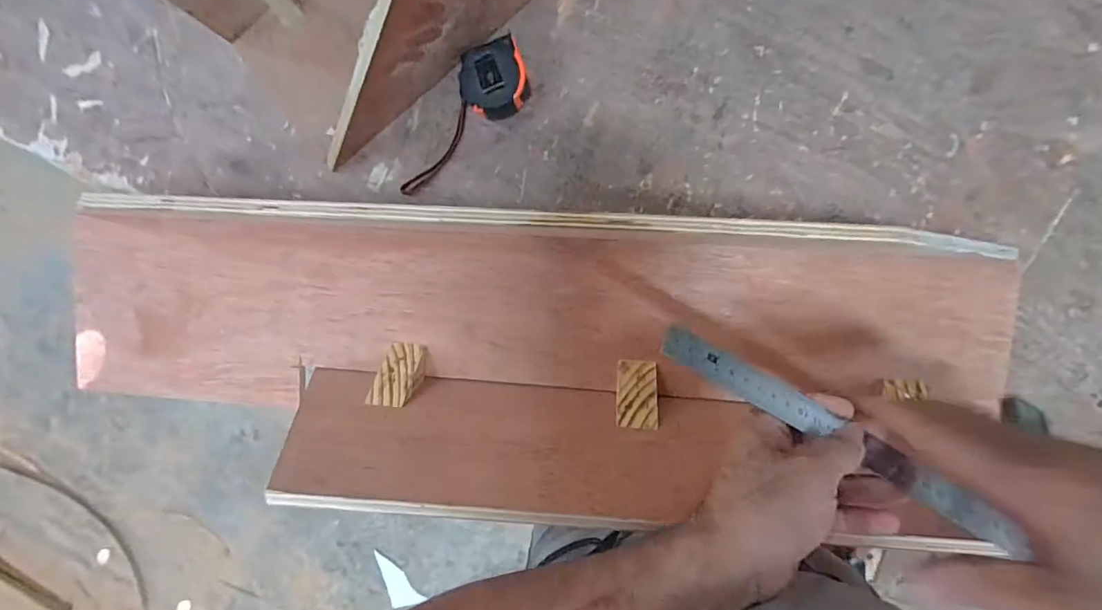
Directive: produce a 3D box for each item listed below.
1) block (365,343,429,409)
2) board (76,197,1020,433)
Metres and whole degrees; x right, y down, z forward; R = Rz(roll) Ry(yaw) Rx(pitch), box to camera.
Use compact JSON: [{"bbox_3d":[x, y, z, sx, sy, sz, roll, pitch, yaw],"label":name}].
[{"bbox_3d":[-0.157,0.070,0.512,0.039,0.065,0.051,3,96,6],"label":"block"},{"bbox_3d":[-0.044,0.012,0.518,0.956,0.028,0.212,3,99,6],"label":"board"}]

